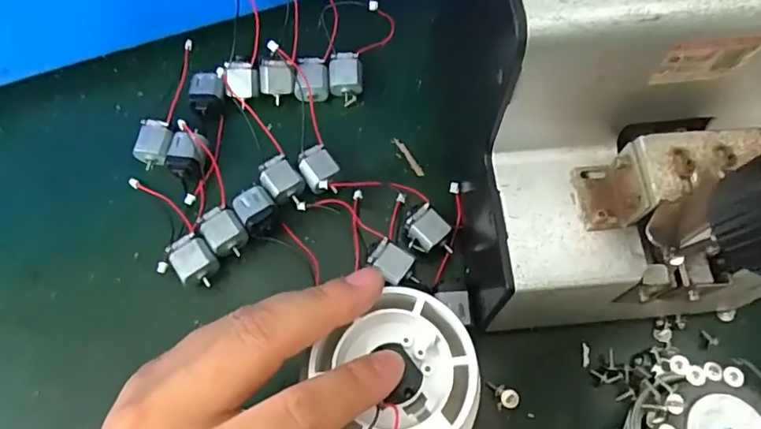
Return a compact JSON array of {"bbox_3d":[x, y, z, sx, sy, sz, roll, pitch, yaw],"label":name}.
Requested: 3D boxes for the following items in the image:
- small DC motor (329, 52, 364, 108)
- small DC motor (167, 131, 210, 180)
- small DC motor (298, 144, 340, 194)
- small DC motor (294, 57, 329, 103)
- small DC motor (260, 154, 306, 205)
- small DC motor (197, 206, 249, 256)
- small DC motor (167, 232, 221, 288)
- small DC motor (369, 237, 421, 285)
[{"bbox_3d":[-0.020,-0.078,0.315,0.019,0.020,0.025,-6,63,0],"label":"small DC motor"},{"bbox_3d":[-0.104,-0.032,0.296,0.021,0.014,0.023,6,64,6],"label":"small DC motor"},{"bbox_3d":[-0.033,-0.023,0.291,0.018,0.016,0.025,-32,66,-12],"label":"small DC motor"},{"bbox_3d":[-0.039,-0.077,0.312,0.019,0.014,0.022,4,64,5],"label":"small DC motor"},{"bbox_3d":[-0.052,-0.017,0.289,0.019,0.014,0.023,-32,66,-12],"label":"small DC motor"},{"bbox_3d":[-0.080,0.010,0.278,0.020,0.011,0.025,-35,67,-14],"label":"small DC motor"},{"bbox_3d":[-0.094,0.024,0.272,0.020,0.013,0.025,-36,67,-14],"label":"small DC motor"},{"bbox_3d":[0.007,0.025,0.266,0.024,0.010,0.016,36,71,19],"label":"small DC motor"}]

